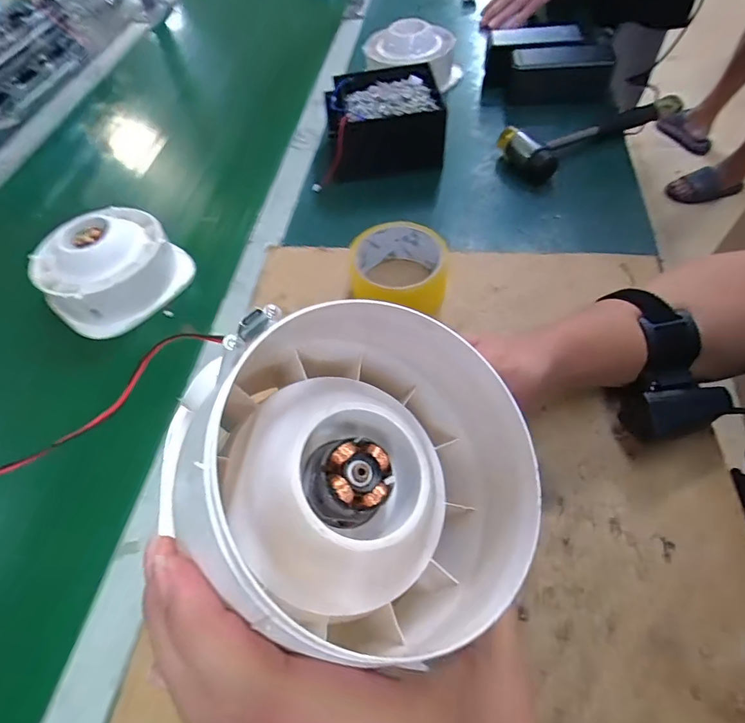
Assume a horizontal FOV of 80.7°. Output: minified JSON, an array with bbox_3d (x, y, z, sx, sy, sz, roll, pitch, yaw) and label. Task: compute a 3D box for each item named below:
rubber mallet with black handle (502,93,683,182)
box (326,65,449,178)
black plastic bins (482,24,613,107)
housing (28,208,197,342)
[{"bbox_3d":[0.270,-0.287,0.541,0.244,0.034,0.082,-27,59,-12],"label":"rubber mallet with black handle"},{"bbox_3d":[0.014,-0.302,0.557,0.139,0.072,0.127,-7,57,0],"label":"box"},{"bbox_3d":[0.240,-0.403,0.601,0.166,0.059,0.100,9,58,11],"label":"black plastic bins"},{"bbox_3d":[-0.276,-0.102,0.459,0.109,0.065,0.132,36,67,24],"label":"housing"}]

